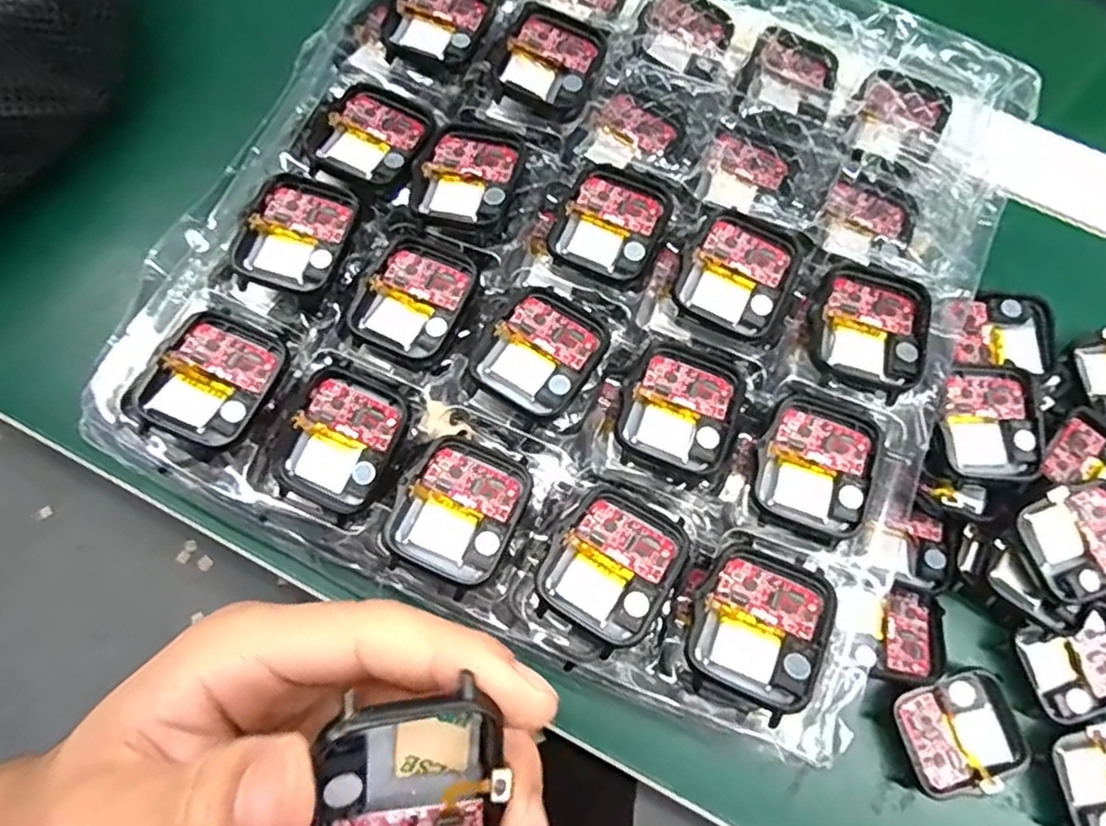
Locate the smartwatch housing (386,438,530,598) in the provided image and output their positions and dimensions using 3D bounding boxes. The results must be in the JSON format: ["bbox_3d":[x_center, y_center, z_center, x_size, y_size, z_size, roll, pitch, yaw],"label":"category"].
[{"bbox_3d":[-0.030,0.030,0.212,0.037,0.006,0.044,22,75,6],"label":"smartwatch housing"}]

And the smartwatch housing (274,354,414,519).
[{"bbox_3d":[-0.068,0.008,0.222,0.036,0.011,0.044,26,75,7],"label":"smartwatch housing"}]

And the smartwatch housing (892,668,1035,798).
[{"bbox_3d":[0.148,0.115,0.243,0.042,0.010,0.037,-21,75,-6],"label":"smartwatch housing"}]

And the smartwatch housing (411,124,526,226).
[{"bbox_3d":[-0.030,-0.088,0.247,0.036,0.008,0.042,13,74,3],"label":"smartwatch housing"}]

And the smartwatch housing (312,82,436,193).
[{"bbox_3d":[-0.066,-0.105,0.255,0.040,0.007,0.043,25,75,7],"label":"smartwatch housing"}]

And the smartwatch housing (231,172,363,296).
[{"bbox_3d":[-0.090,-0.064,0.239,0.036,0.008,0.043,23,75,6],"label":"smartwatch housing"}]

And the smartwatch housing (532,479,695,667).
[{"bbox_3d":[0.019,0.047,0.207,0.037,0.007,0.045,31,76,8],"label":"smartwatch housing"}]

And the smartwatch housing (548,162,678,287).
[{"bbox_3d":[0.022,-0.070,0.247,0.037,0.005,0.042,25,75,7],"label":"smartwatch housing"}]

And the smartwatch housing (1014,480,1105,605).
[{"bbox_3d":[0.193,0.045,0.241,0.043,0.005,0.037,-23,76,0],"label":"smartwatch housing"}]

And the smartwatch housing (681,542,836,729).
[{"bbox_3d":[0.062,0.063,0.201,0.037,0.016,0.044,32,76,9],"label":"smartwatch housing"}]

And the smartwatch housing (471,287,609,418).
[{"bbox_3d":[-0.003,-0.021,0.229,0.036,0.009,0.042,34,76,9],"label":"smartwatch housing"}]

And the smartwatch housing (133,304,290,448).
[{"bbox_3d":[-0.111,-0.012,0.221,0.036,0.009,0.044,26,75,7],"label":"smartwatch housing"}]

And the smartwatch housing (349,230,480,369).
[{"bbox_3d":[-0.048,-0.041,0.238,0.036,0.005,0.044,25,75,7],"label":"smartwatch housing"}]

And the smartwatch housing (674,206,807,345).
[{"bbox_3d":[0.067,-0.050,0.242,0.037,0.011,0.042,29,76,8],"label":"smartwatch housing"}]

